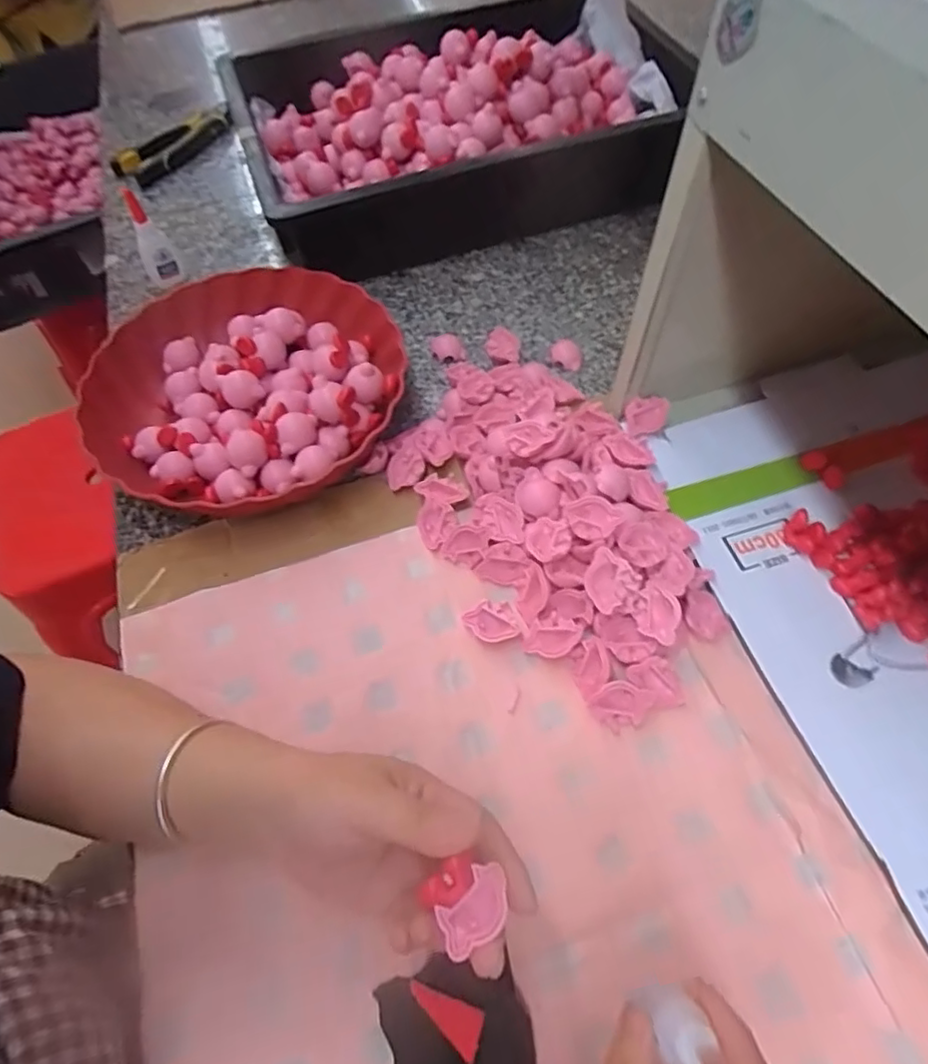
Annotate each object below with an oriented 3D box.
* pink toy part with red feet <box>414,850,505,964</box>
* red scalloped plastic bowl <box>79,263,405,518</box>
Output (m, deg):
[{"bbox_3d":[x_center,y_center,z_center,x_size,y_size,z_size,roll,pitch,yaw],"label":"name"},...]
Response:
[{"bbox_3d":[0.002,0.151,0.251,0.032,0.014,0.030,-34,65,-19],"label":"pink toy part with red feet"},{"bbox_3d":[-0.172,-0.113,0.478,0.239,0.047,0.231,0,59,0],"label":"red scalloped plastic bowl"}]

